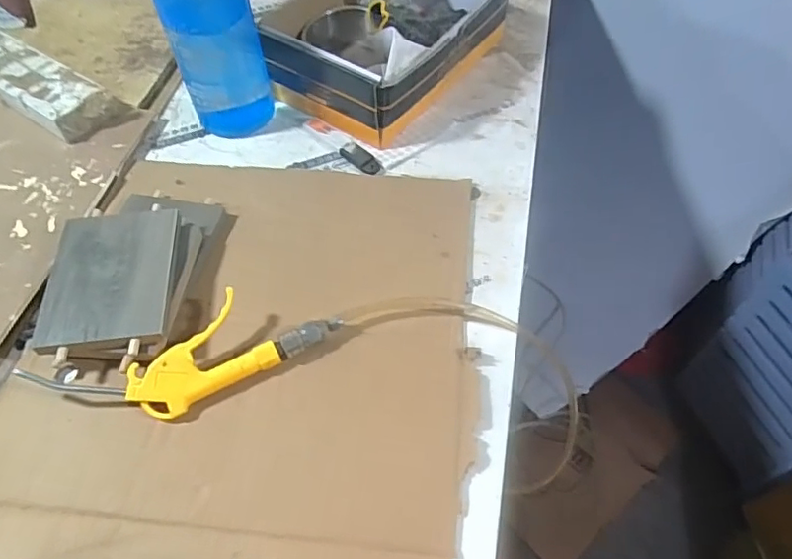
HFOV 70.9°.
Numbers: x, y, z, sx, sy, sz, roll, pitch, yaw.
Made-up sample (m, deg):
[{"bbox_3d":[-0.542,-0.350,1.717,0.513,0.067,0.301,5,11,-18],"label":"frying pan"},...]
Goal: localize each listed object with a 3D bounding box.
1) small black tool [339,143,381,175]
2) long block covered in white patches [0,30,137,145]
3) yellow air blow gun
[{"bbox_3d":[-0.044,-0.151,0.691,0.057,0.012,0.024,37,64,24],"label":"small black tool"},{"bbox_3d":[-0.651,-0.355,0.811,0.646,0.040,0.098,29,62,19],"label":"long block covered in white patches"},{"bbox_3d":[-0.186,0.068,0.521,0.265,0.035,0.095,-23,59,-13],"label":"yellow air blow gun"}]

